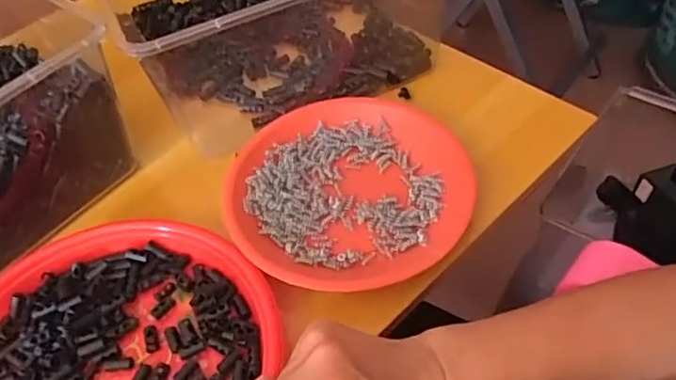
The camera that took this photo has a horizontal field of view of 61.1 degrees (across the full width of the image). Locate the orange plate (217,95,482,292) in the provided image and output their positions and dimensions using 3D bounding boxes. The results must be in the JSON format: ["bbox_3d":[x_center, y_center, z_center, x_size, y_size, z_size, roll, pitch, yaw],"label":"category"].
[{"bbox_3d":[0.008,-0.002,0.476,0.195,0.024,0.190,-1,54,1],"label":"orange plate"}]

